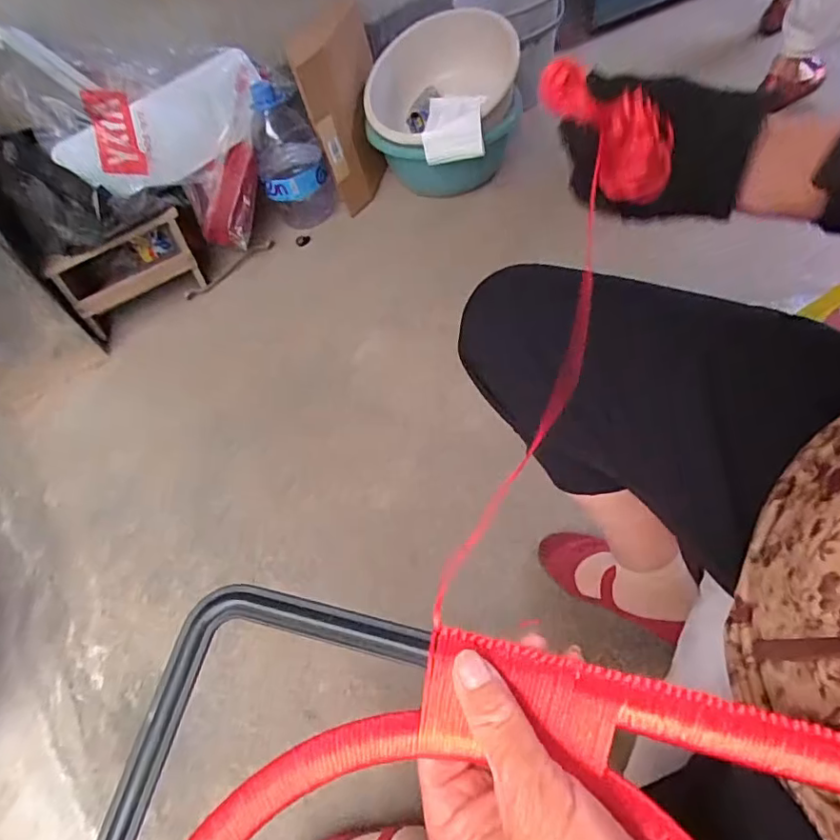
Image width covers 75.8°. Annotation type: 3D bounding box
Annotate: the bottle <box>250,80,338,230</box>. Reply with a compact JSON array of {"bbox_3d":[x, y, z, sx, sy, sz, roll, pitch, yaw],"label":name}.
[{"bbox_3d":[-0.303,-0.607,1.259,0.154,0.288,0.142,-19,54,-2],"label":"bottle"}]

